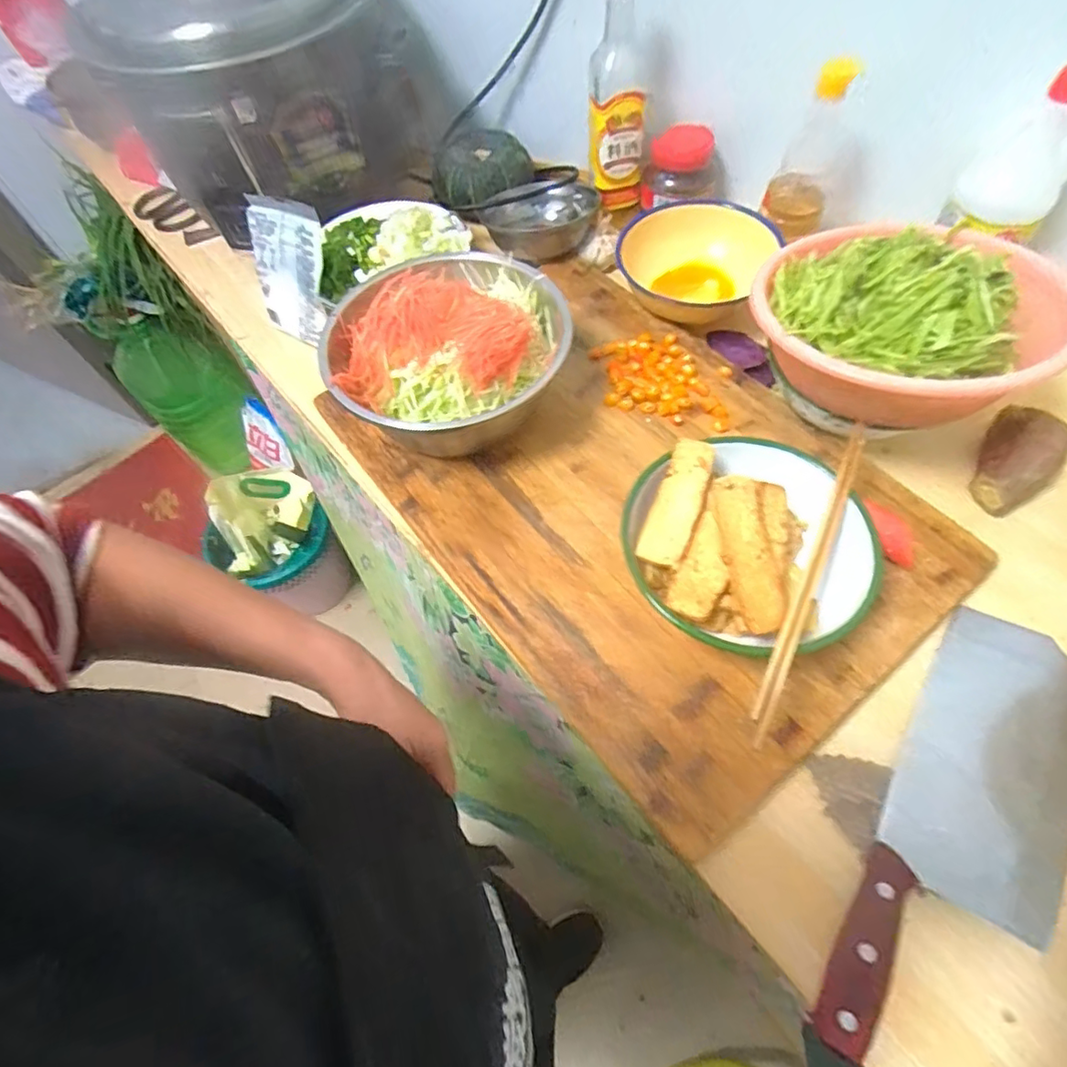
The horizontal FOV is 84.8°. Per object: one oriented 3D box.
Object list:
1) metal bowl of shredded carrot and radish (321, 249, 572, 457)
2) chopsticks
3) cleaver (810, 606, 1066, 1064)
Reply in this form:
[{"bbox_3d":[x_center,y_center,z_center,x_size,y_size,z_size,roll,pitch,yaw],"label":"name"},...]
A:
[{"bbox_3d":[-0.074,-0.165,0.549,0.219,0.124,0.204,-2,60,3],"label":"metal bowl of shredded carrot and radish"},{"bbox_3d":[0.194,0.023,0.406,0.012,0.011,0.264,24,65,17],"label":"chopsticks"},{"bbox_3d":[0.301,0.197,0.398,0.098,0.028,0.322,29,66,19],"label":"cleaver"}]

